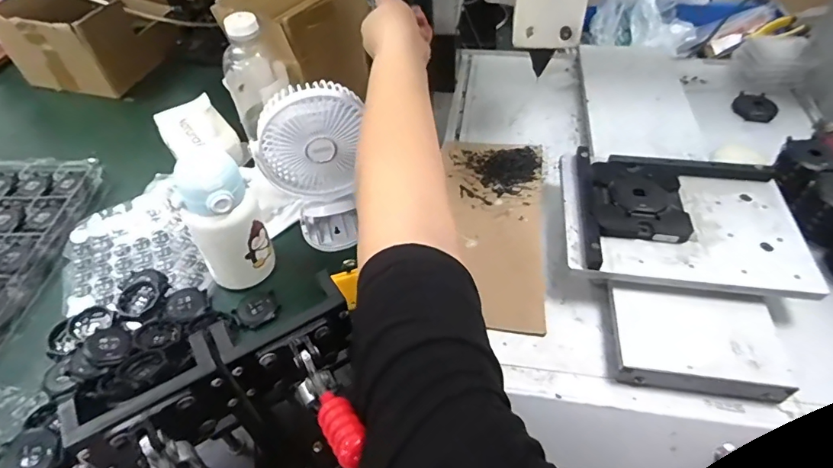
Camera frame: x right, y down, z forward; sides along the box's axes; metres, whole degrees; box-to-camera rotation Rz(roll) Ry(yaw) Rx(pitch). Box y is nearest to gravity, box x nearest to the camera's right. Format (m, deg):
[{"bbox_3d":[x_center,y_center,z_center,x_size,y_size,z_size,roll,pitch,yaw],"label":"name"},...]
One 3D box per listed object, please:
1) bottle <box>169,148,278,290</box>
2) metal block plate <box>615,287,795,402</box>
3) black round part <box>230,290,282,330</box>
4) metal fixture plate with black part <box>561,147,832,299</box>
[{"bbox_3d":[-0.227,-0.016,0.564,0.084,0.175,0.080,-23,53,-17],"label":"bottle"},{"bbox_3d":[0.223,0.084,0.373,0.121,0.026,0.076,6,50,7],"label":"metal block plate"},{"bbox_3d":[-0.200,0.092,0.586,0.052,0.013,0.049,-1,50,1],"label":"black round part"},{"bbox_3d":[0.240,-0.013,0.429,0.202,0.024,0.148,5,50,6],"label":"metal fixture plate with black part"}]

